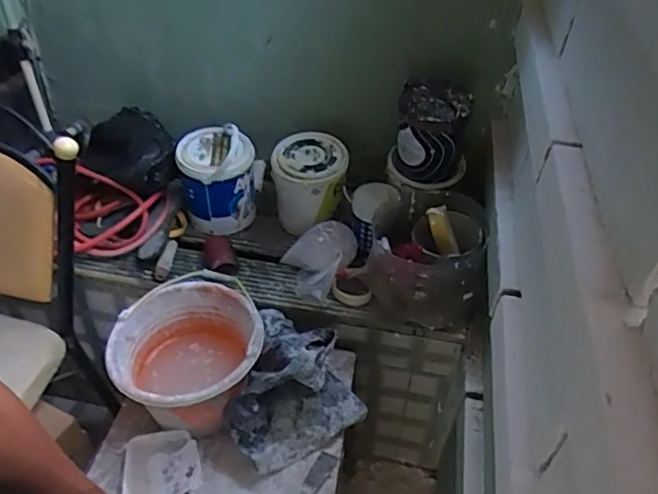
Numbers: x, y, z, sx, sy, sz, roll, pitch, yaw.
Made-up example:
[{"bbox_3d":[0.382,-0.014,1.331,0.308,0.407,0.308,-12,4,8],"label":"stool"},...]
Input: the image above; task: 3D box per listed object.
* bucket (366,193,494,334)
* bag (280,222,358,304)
[{"bbox_3d":[0.205,0.024,1.236,0.230,0.197,0.229,2,40,-2],"label":"bucket"},{"bbox_3d":[-0.020,0.036,1.301,0.165,0.100,0.161,1,40,-2],"label":"bag"}]

